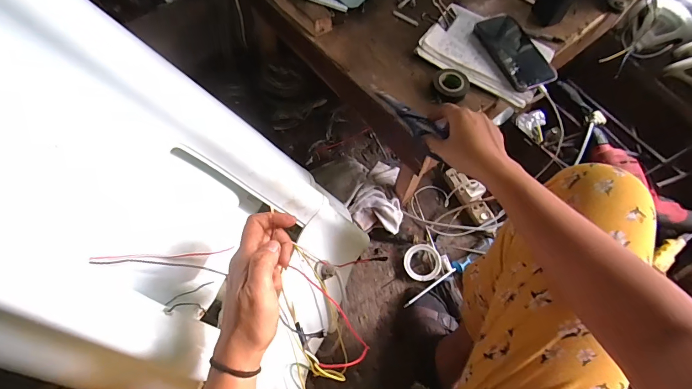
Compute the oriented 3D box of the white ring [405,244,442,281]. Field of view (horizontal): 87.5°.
[{"bbox_3d":[0.170,0.151,0.805,0.081,0.012,0.081,-4,71,12],"label":"white ring"}]

